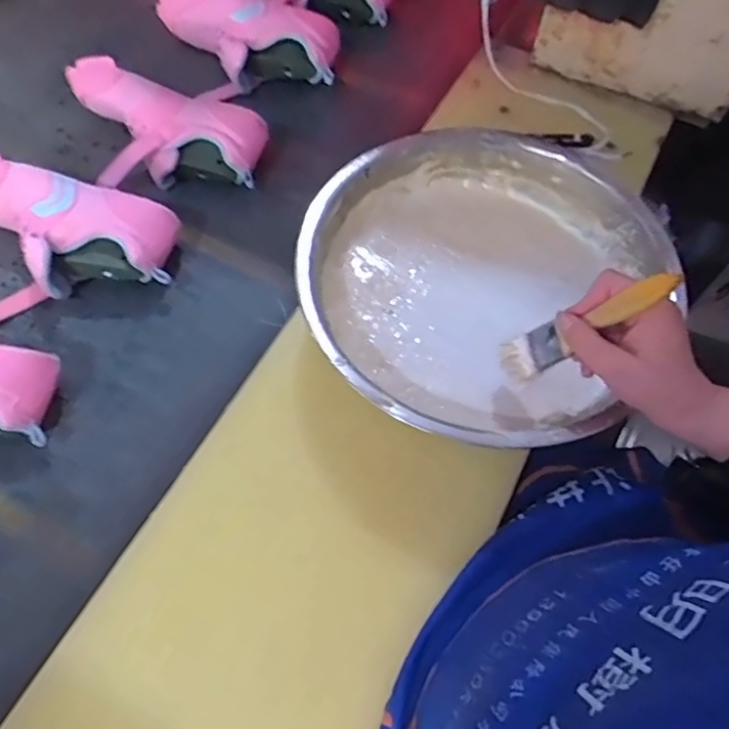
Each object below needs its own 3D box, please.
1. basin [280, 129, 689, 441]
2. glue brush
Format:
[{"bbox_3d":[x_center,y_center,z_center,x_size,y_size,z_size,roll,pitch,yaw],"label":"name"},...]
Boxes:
[{"bbox_3d":[0.106,-0.074,0.577,0.321,0.081,0.308,2,59,-3],"label":"basin"},{"bbox_3d":[0.165,-0.028,0.463,0.017,0.154,0.036,20,57,-29],"label":"glue brush"}]

